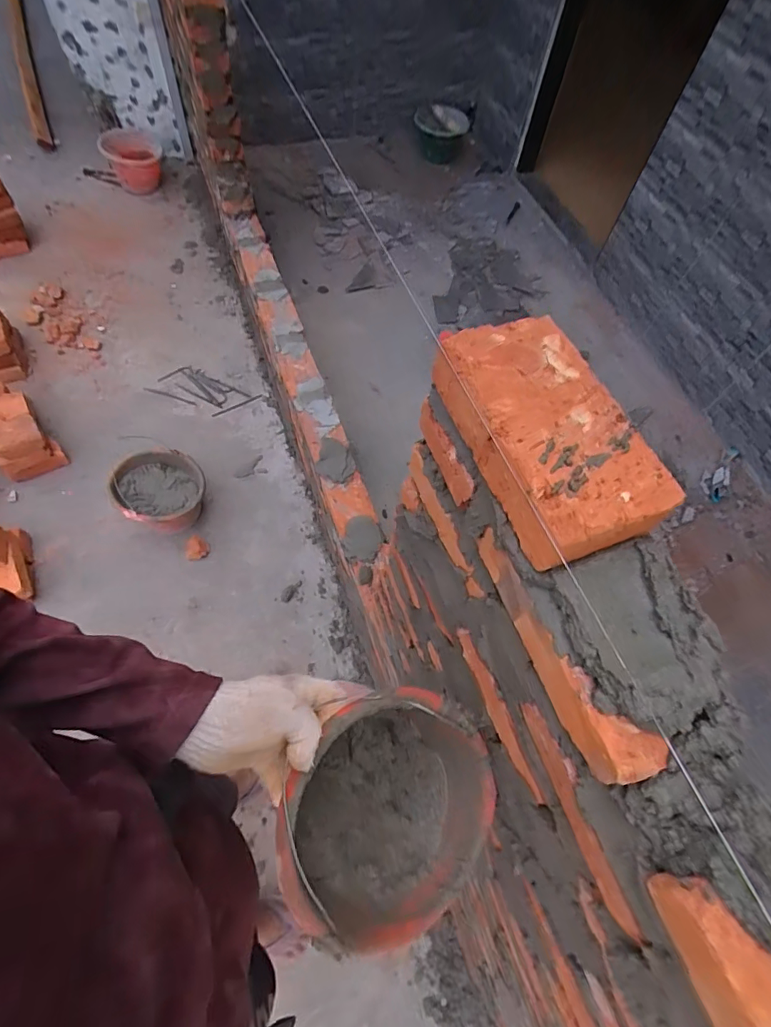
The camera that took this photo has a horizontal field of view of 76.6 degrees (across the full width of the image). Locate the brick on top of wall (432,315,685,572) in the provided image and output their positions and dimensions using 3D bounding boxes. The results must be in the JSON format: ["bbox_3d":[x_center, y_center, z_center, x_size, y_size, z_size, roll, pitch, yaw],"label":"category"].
[{"bbox_3d":[0.121,-0.062,0.369,0.101,0.043,0.191,-17,64,-14],"label":"brick on top of wall"}]

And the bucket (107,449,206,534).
[{"bbox_3d":[-0.629,-0.044,1.406,0.234,0.171,0.225,-15,63,-12],"label":"bucket"}]

